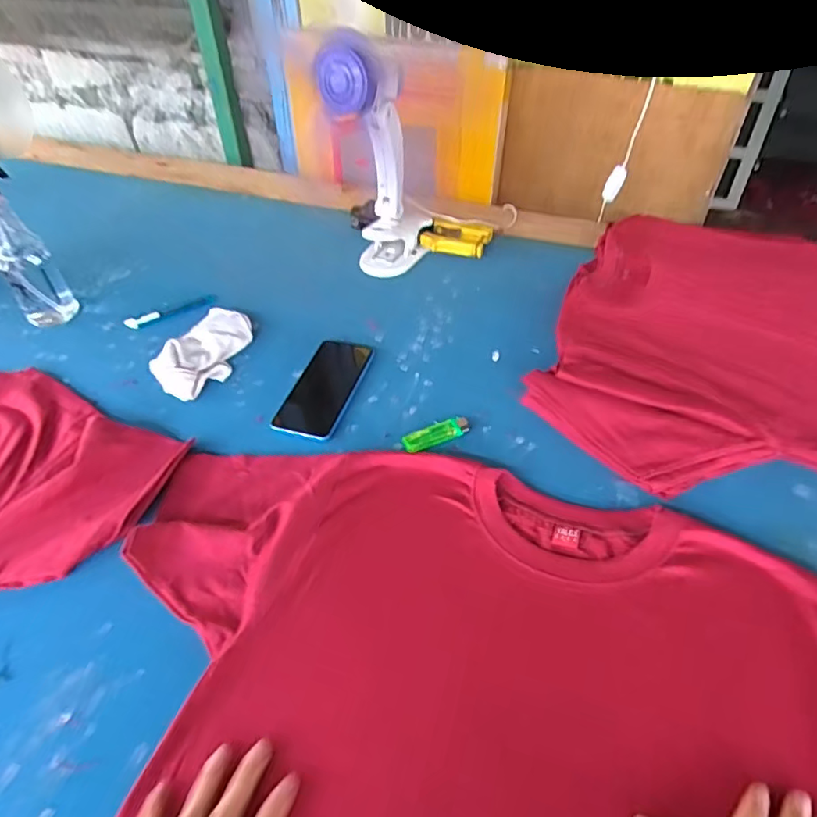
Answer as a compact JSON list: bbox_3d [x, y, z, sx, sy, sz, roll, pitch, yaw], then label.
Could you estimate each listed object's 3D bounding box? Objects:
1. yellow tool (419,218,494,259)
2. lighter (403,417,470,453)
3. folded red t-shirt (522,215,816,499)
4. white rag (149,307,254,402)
[{"bbox_3d":[0.078,-0.273,0.917,0.109,0.035,0.058,11,47,11],"label":"yellow tool"},{"bbox_3d":[0.032,0.030,0.649,0.078,0.012,0.021,-17,48,-16],"label":"lighter"},{"bbox_3d":[0.436,-0.101,0.745,0.464,0.050,0.566,16,47,13],"label":"folded red t-shirt"},{"bbox_3d":[-0.268,-0.079,0.744,0.081,0.033,0.158,17,48,16],"label":"white rag"}]

